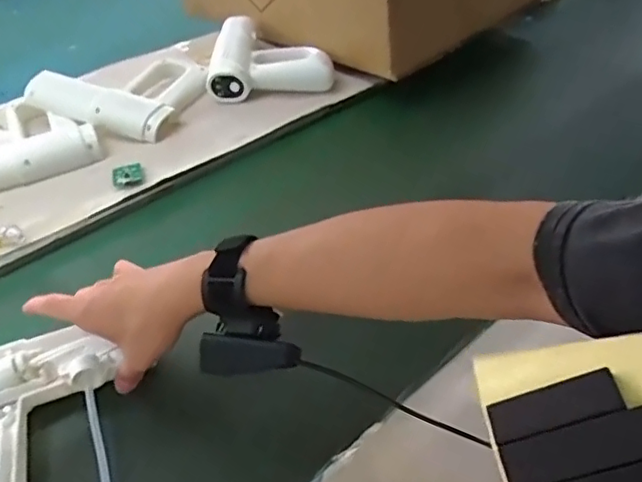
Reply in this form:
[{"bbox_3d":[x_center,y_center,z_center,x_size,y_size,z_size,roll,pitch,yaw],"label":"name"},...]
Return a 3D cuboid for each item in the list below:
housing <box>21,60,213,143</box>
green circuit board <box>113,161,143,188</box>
[{"bbox_3d":[-0.278,-0.226,0.865,0.201,0.060,0.193,16,46,20],"label":"housing"},{"bbox_3d":[-0.239,-0.082,0.737,0.036,0.008,0.045,-15,43,-12],"label":"green circuit board"}]

